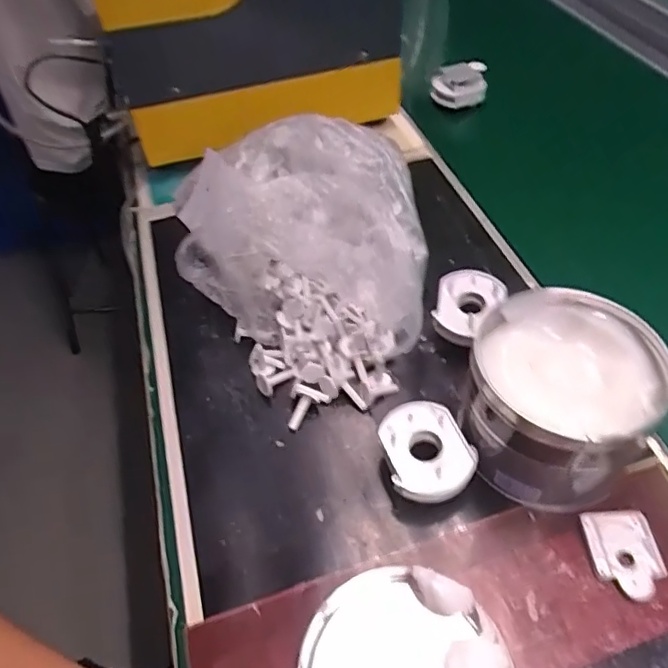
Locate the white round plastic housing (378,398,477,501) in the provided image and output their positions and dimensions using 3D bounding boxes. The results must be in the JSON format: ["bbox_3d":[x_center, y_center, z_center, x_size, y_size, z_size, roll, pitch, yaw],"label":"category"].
[{"bbox_3d":[0.070,0.092,0.429,0.061,0.038,0.073,-12,50,-5],"label":"white round plastic housing"}]

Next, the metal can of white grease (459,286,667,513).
[{"bbox_3d":[0.166,0.049,0.420,0.124,0.098,0.126,-3,50,3],"label":"metal can of white grease"}]

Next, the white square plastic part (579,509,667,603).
[{"bbox_3d":[0.199,0.151,0.389,0.044,0.008,0.058,-6,50,0],"label":"white square plastic part"}]

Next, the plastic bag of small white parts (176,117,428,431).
[{"bbox_3d":[-0.038,-0.078,0.529,0.238,0.122,0.270,-1,50,4],"label":"plastic bag of small white parts"}]

